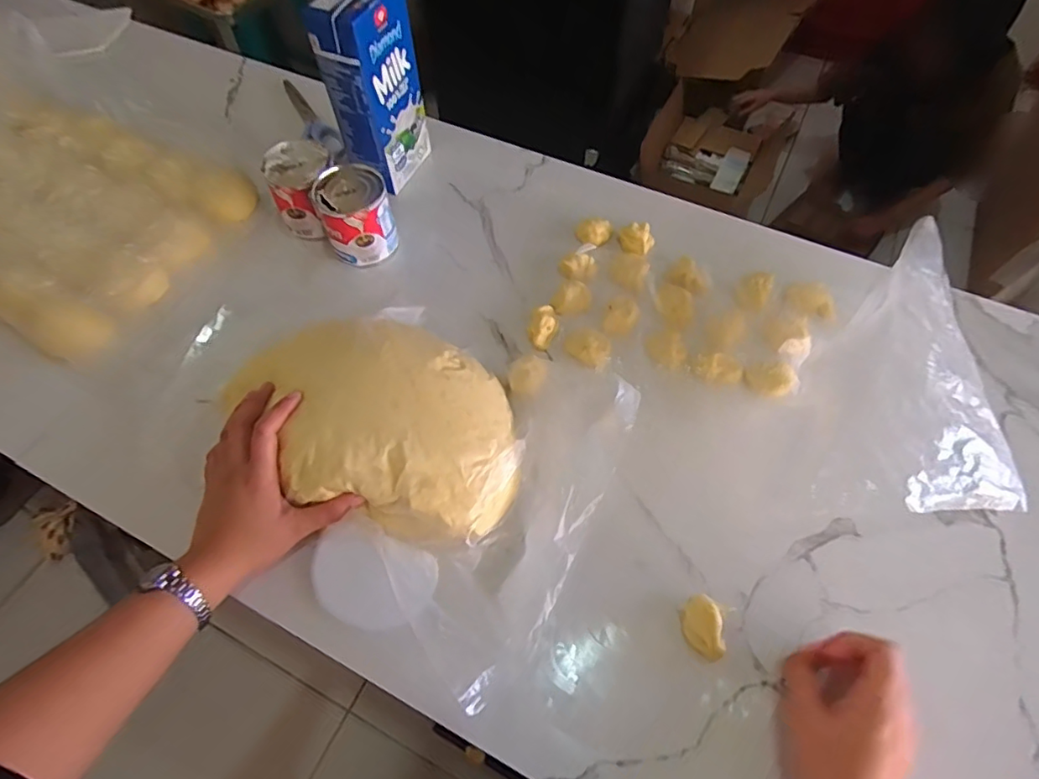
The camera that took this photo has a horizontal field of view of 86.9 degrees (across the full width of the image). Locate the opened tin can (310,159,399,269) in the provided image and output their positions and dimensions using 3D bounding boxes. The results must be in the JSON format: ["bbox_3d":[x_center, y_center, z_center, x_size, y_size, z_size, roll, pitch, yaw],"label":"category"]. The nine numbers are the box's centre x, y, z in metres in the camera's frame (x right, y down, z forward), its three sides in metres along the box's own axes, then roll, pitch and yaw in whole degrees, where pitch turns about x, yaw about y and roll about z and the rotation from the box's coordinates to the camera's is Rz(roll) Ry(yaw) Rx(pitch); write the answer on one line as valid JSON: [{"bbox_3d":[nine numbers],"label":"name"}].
[{"bbox_3d":[-0.173,-0.184,0.589,0.072,0.083,0.067,0,61,0],"label":"opened tin can"}]

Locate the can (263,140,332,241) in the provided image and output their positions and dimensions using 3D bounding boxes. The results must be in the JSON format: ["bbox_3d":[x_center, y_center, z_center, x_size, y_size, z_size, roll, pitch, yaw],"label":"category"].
[{"bbox_3d":[-0.230,-0.213,0.590,0.063,0.077,0.066,7,61,4],"label":"can"}]

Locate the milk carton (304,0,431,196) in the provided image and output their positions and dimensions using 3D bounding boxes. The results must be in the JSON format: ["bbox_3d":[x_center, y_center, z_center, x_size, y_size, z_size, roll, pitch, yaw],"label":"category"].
[{"bbox_3d":[-0.154,-0.315,0.584,0.058,0.198,0.100,21,63,11],"label":"milk carton"}]

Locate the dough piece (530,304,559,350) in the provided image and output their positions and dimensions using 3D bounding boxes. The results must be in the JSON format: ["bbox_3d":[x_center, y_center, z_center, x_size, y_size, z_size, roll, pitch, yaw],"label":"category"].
[{"bbox_3d":[0.026,-0.063,0.558,0.026,0.027,0.046,11,61,6],"label":"dough piece"}]

